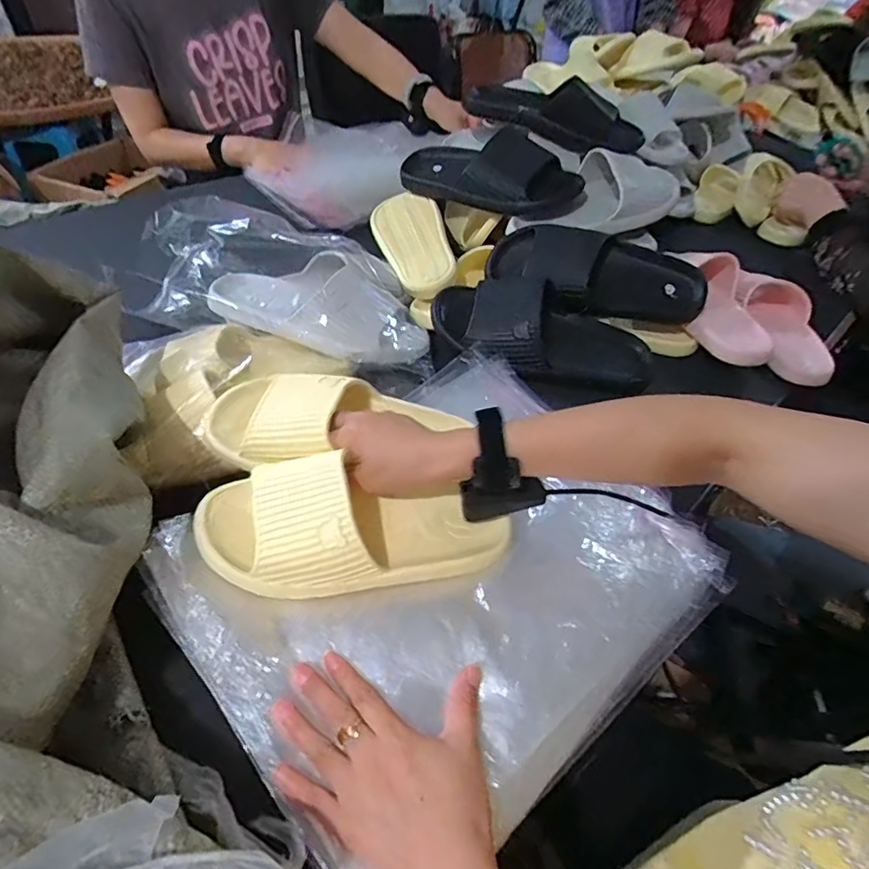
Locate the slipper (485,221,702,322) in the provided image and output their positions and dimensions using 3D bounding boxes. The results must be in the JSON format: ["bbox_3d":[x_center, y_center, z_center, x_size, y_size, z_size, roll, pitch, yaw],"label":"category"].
[{"bbox_3d":[0.215,-0.207,0.684,0.278,0.104,0.080,13,10,-3],"label":"slipper"}]

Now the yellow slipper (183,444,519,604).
[{"bbox_3d":[-0.058,0.071,0.413,0.242,0.073,0.088,7,46,-13],"label":"yellow slipper"}]

